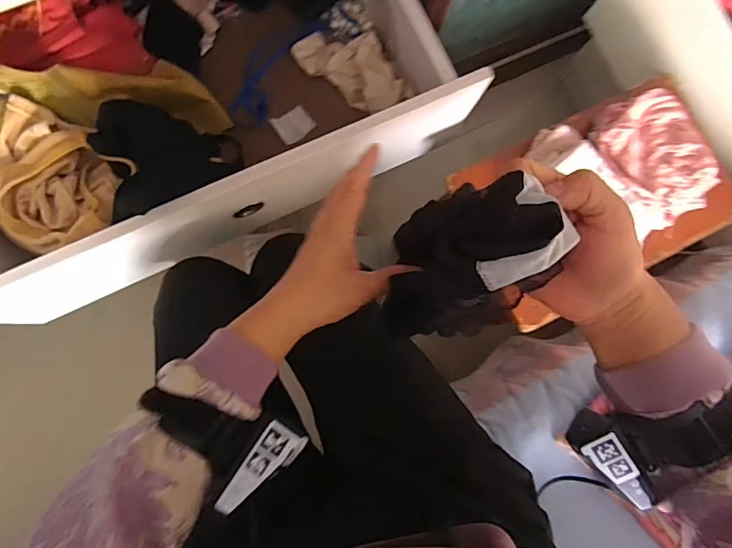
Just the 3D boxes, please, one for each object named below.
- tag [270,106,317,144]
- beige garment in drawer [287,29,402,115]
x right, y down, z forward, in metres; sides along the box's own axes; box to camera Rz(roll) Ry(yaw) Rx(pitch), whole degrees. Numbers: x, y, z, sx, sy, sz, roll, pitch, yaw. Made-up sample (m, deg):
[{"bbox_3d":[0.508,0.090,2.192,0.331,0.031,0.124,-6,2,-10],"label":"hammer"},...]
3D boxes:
[{"bbox_3d":[-0.099,-0.206,0.649,0.052,0.008,0.044,-36,89,-8],"label":"tag"},{"bbox_3d":[-0.019,-0.297,0.656,0.164,0.032,0.095,32,81,11],"label":"beige garment in drawer"}]

